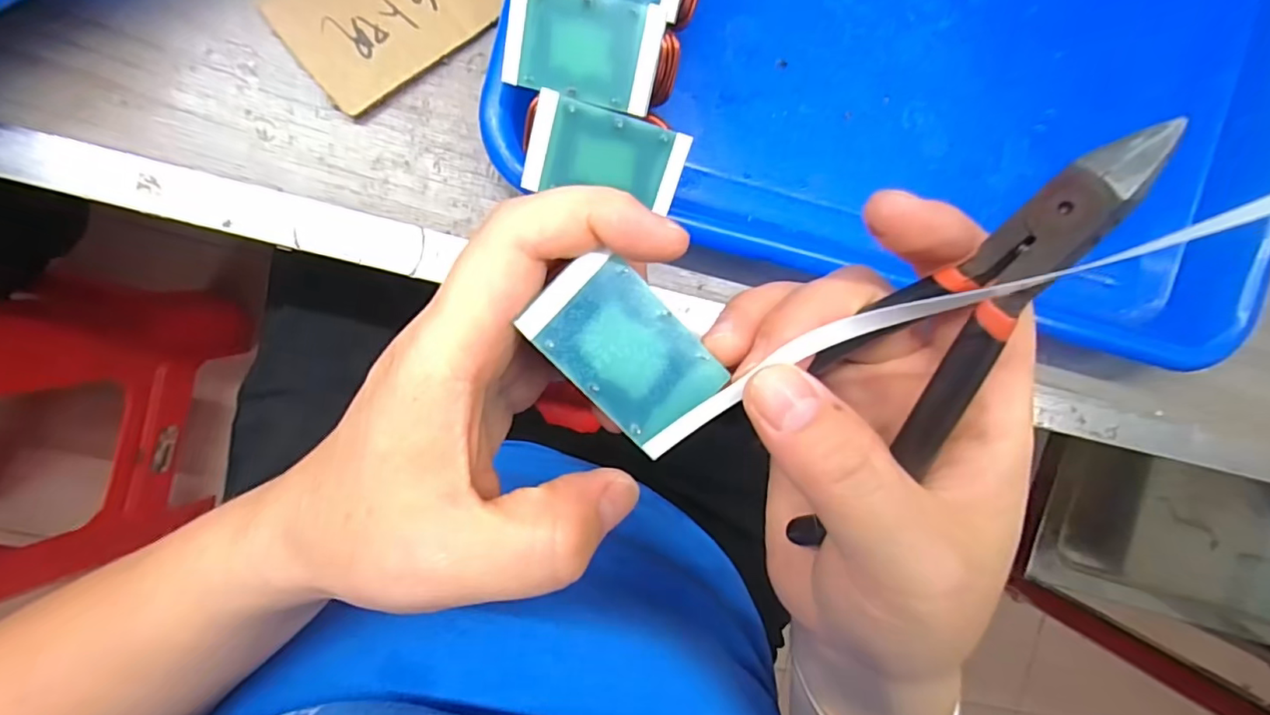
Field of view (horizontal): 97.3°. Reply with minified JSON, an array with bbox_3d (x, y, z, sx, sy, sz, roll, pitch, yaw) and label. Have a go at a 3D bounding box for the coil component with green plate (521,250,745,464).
[{"bbox_3d":[0.000,-0.001,0.136,0.029,0.011,0.049,-44,98,-1],"label":"coil component with green plate"}]

